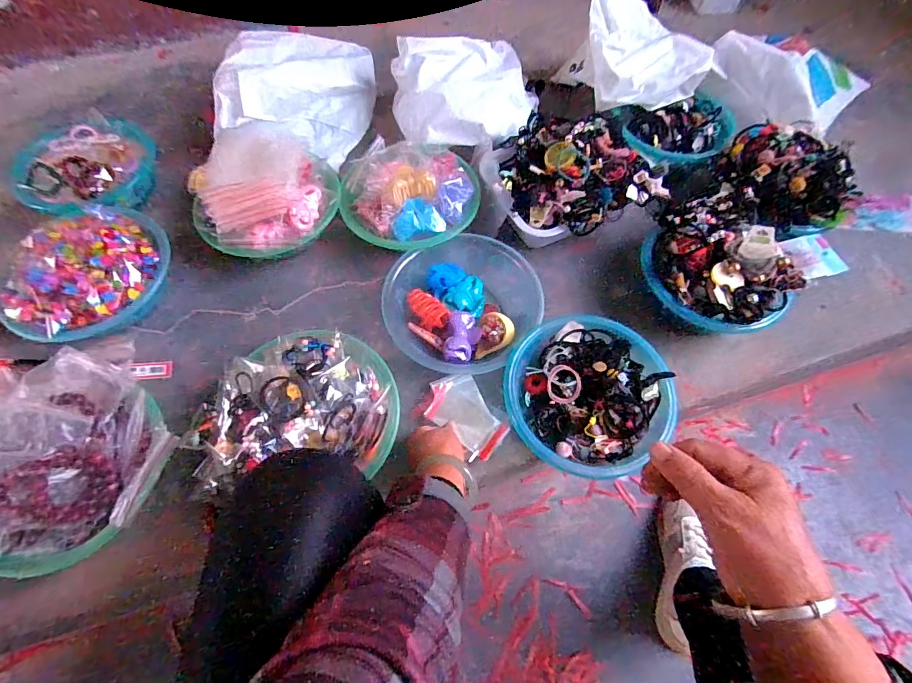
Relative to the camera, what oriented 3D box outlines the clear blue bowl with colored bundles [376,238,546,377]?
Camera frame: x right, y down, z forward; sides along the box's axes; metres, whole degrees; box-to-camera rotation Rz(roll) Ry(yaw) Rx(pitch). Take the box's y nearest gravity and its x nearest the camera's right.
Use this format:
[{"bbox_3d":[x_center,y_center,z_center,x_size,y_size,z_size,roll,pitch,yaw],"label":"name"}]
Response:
[{"bbox_3d":[0.009,-0.055,0.663,0.237,0.064,0.217,-20,66,-10],"label":"clear blue bowl with colored bundles"}]

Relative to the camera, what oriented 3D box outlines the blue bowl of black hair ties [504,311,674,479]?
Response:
[{"bbox_3d":[0.180,0.072,0.582,0.219,0.066,0.207,0,64,0],"label":"blue bowl of black hair ties"}]

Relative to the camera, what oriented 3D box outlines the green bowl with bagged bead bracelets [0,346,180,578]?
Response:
[{"bbox_3d":[-0.487,0.139,0.493,0.244,0.112,0.236,0,64,0],"label":"green bowl with bagged bead bracelets"}]

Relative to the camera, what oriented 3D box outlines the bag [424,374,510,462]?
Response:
[{"bbox_3d":[0.013,0.108,0.610,0.084,0.015,0.128,-32,68,-15],"label":"bag"}]

